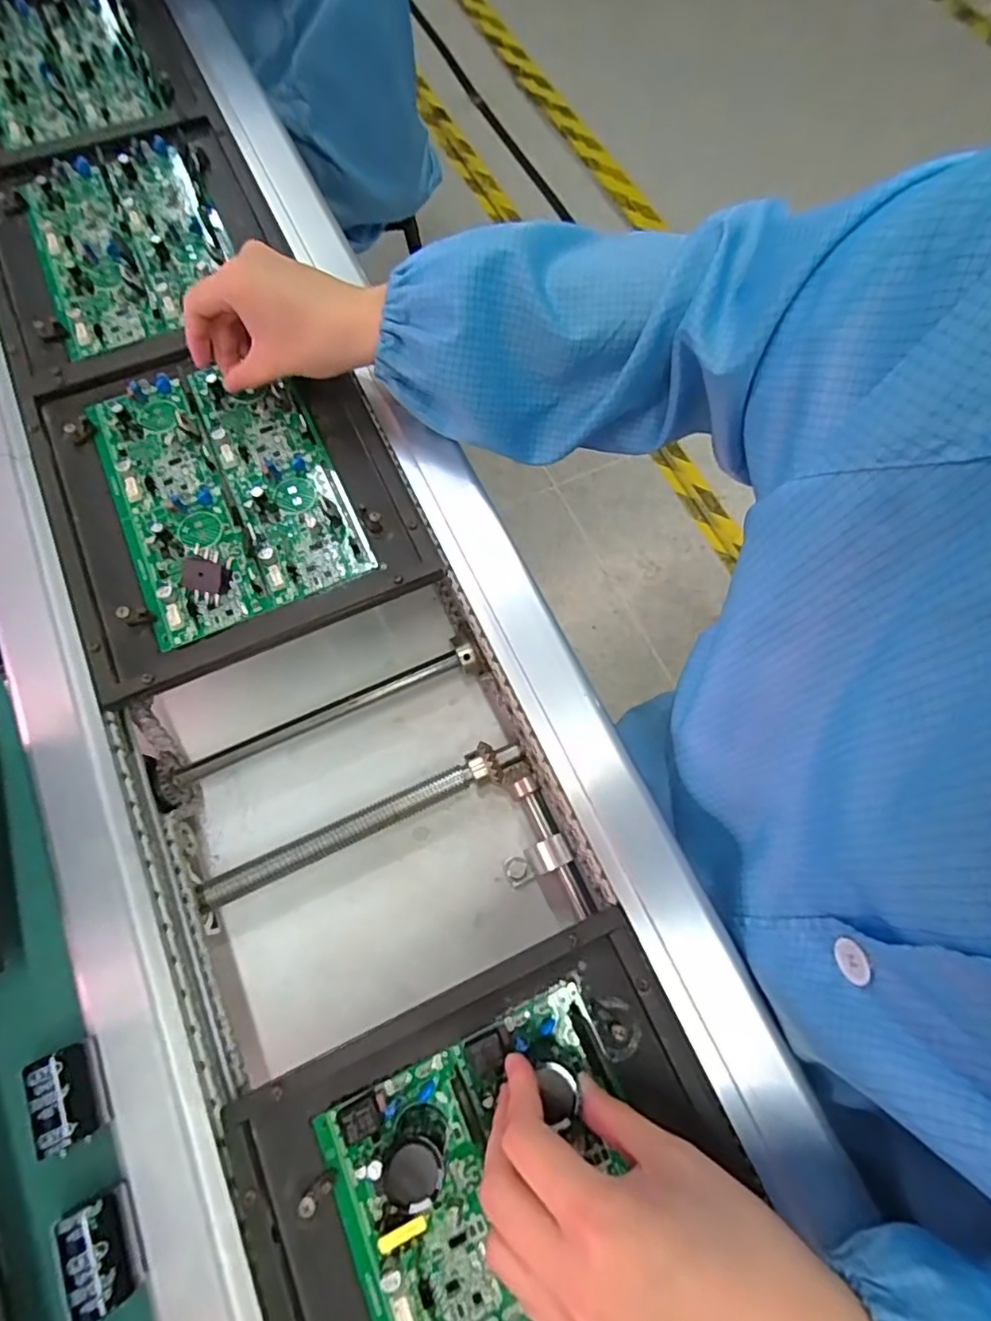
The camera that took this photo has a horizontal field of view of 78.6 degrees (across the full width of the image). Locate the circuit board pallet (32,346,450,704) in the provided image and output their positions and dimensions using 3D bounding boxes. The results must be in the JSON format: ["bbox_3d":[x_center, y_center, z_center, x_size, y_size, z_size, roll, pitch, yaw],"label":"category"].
[{"bbox_3d":[-0.191,-0.126,0.435,0.229,0.015,0.250,-23,73,-9],"label":"circuit board pallet"}]

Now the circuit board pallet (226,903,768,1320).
[{"bbox_3d":[0.020,0.294,0.278,0.232,0.045,0.273,-23,73,-9],"label":"circuit board pallet"}]

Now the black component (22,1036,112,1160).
[{"bbox_3d":[-0.210,0.215,0.299,0.022,0.027,0.042,-23,73,-9],"label":"black component"}]

